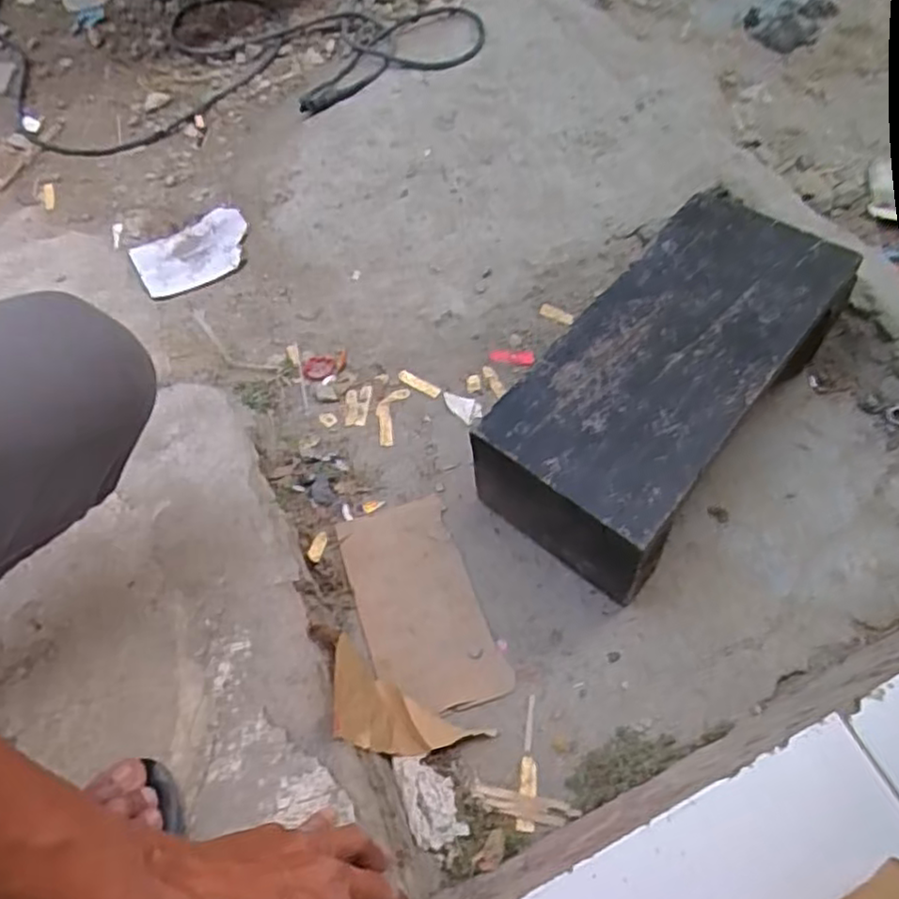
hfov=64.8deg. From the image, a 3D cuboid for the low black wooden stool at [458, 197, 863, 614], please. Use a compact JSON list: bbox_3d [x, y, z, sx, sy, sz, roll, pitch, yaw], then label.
[{"bbox_3d":[0.226,-0.070,0.757,0.215,0.154,0.421,34,68,15],"label":"low black wooden stool"}]

